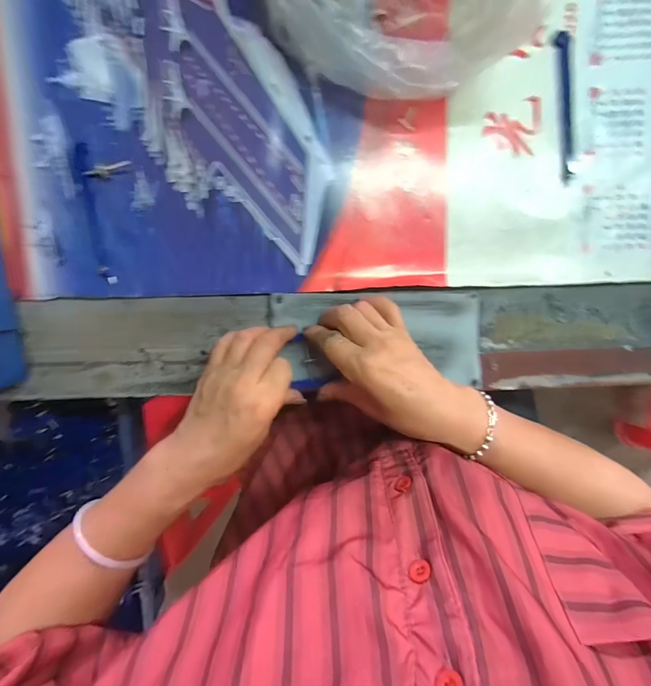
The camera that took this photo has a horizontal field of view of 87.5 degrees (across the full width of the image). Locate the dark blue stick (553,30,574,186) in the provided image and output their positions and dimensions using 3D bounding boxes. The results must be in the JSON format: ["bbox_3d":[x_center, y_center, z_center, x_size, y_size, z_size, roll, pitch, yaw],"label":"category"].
[{"bbox_3d":[0.214,-0.208,0.302,0.012,0.006,0.124,-9,96,1],"label":"dark blue stick"}]

